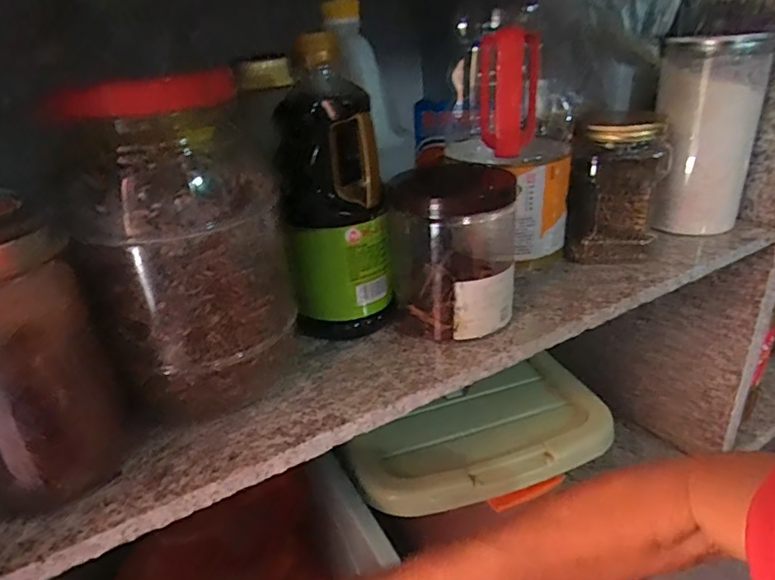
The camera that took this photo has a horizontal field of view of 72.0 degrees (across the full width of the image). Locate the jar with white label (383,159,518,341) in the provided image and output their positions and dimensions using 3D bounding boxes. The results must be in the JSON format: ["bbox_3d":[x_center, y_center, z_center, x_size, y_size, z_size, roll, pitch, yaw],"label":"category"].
[{"bbox_3d":[0.055,-0.031,0.434,0.094,0.110,0.100,2,29,12],"label":"jar with white label"}]

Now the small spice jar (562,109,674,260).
[{"bbox_3d":[0.225,-0.102,0.525,0.084,0.129,0.083,6,30,19],"label":"small spice jar"}]

